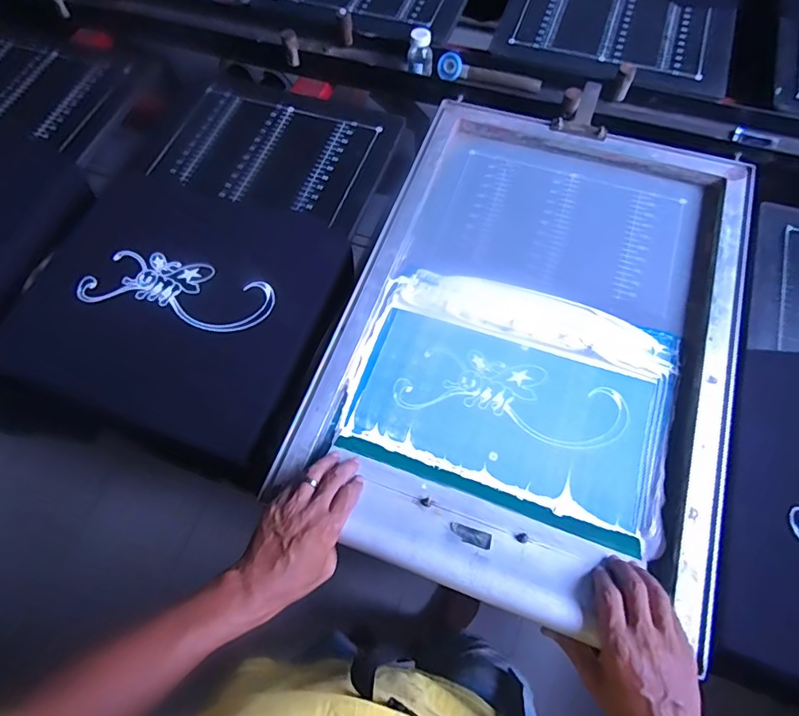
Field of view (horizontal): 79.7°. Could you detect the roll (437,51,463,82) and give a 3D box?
[{"bbox_3d":[0.085,-0.492,0.807,0.043,0.010,0.045,-32,104,15],"label":"roll"}]

